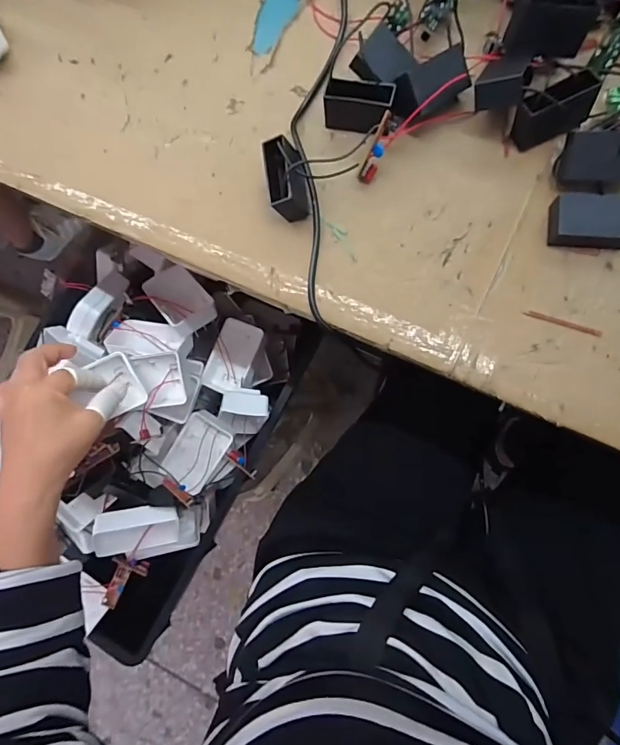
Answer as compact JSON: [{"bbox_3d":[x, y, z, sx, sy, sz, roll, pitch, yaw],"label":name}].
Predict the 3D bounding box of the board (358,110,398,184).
[{"bbox_3d":[0.047,-0.155,0.301,0.010,0.020,0.044,28,114,8],"label":"board"}]

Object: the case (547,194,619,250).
[{"bbox_3d":[0.185,-0.099,0.283,0.048,0.018,0.033,1,85,7],"label":"case"}]

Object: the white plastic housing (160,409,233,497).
[{"bbox_3d":[-0.131,0.092,0.504,0.056,0.019,0.083,33,89,8],"label":"white plastic housing"}]

